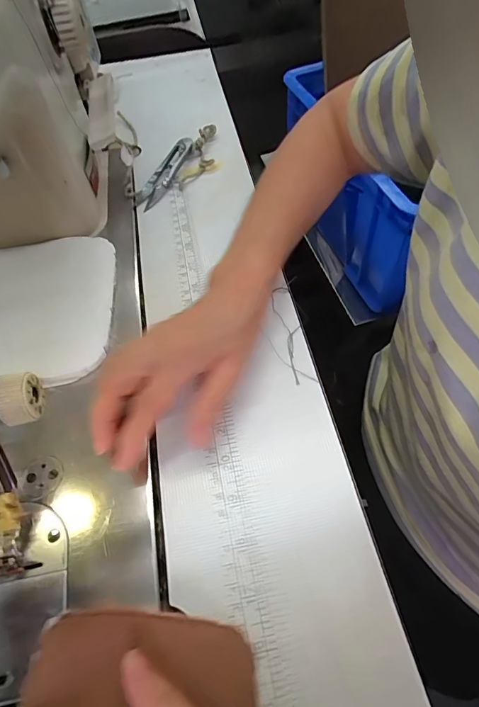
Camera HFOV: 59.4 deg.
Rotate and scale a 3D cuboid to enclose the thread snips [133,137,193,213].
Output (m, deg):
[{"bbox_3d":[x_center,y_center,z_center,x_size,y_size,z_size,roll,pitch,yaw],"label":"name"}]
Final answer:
[{"bbox_3d":[-0.075,-0.185,0.426,0.022,0.017,0.096,25,62,18],"label":"thread snips"}]

